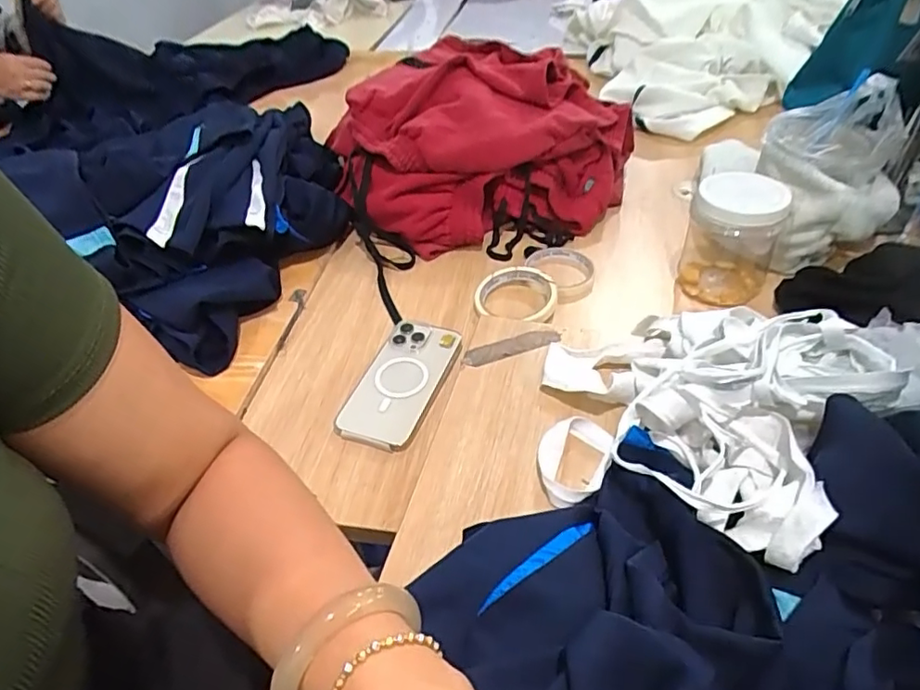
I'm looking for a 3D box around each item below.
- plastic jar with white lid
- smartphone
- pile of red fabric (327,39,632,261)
[{"bbox_3d":[0.314,-0.124,0.668,0.101,0.125,0.098,16,47,20],"label":"plastic jar with white lid"},{"bbox_3d":[-0.060,0.036,0.594,0.080,0.017,0.158,14,46,18],"label":"smartphone"},{"bbox_3d":[0.021,-0.310,0.854,0.398,0.168,0.375,-17,45,-14],"label":"pile of red fabric"}]

